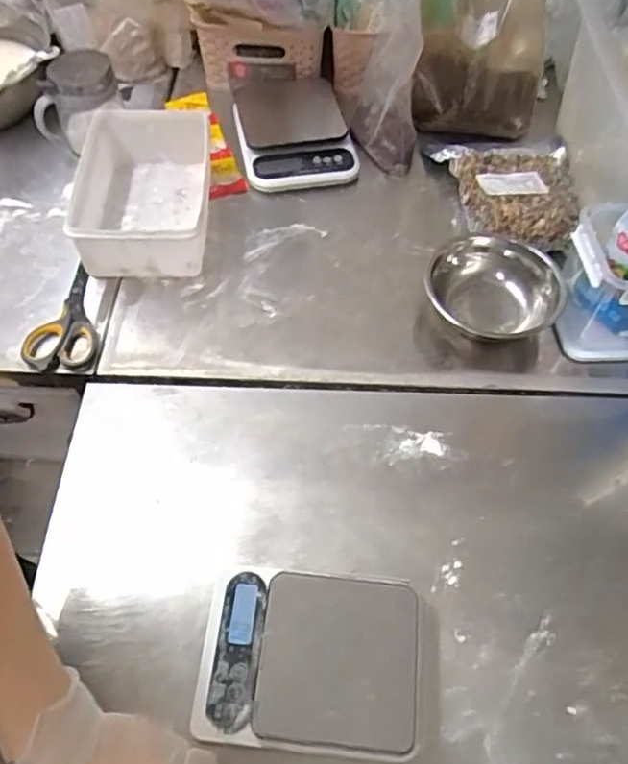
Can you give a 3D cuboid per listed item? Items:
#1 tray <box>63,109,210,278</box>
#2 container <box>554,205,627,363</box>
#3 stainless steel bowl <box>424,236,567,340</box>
[{"bbox_3d":[-0.201,-0.228,0.774,0.139,0.083,0.234,-2,57,-2],"label":"tray"},{"bbox_3d":[0.325,-0.104,0.668,0.122,0.138,0.118,2,57,1],"label":"container"},{"bbox_3d":[0.195,-0.097,0.704,0.136,0.061,0.131,0,57,-1],"label":"stainless steel bowl"}]

